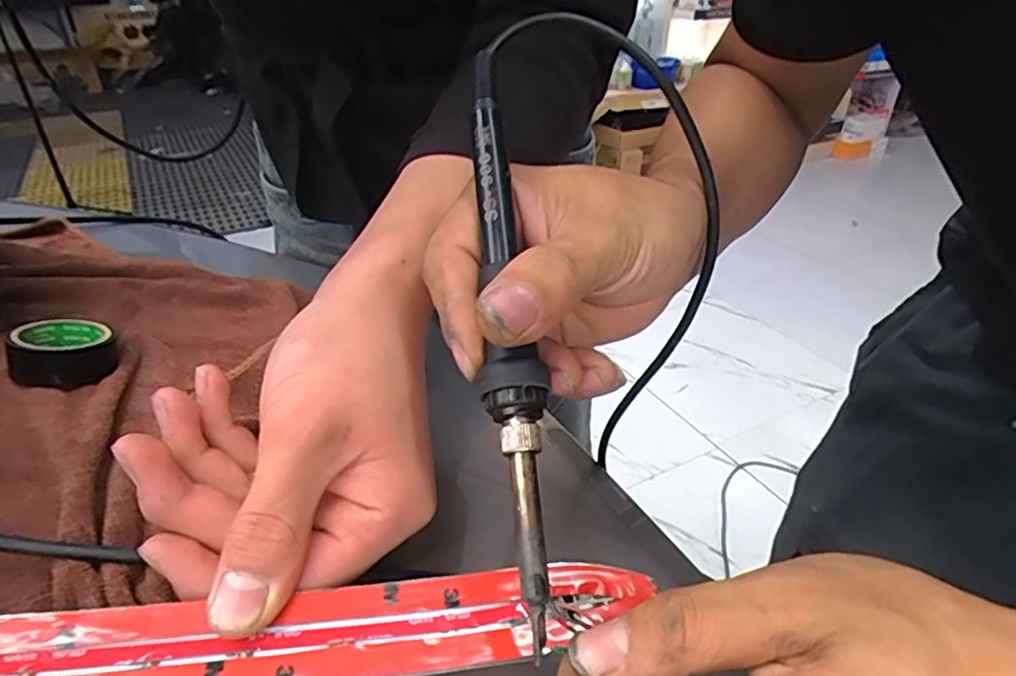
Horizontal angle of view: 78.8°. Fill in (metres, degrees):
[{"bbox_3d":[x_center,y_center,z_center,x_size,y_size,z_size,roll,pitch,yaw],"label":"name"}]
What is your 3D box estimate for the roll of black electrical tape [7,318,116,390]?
[{"bbox_3d":[-0.226,0.007,0.314,0.043,0.022,0.041,-3,24,-39],"label":"roll of black electrical tape"}]

